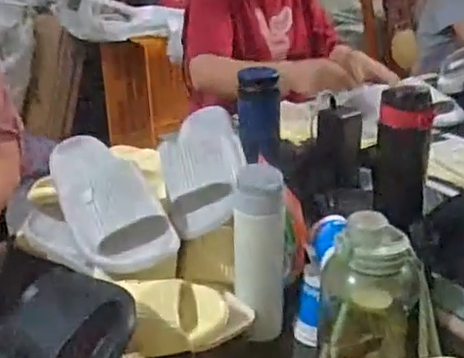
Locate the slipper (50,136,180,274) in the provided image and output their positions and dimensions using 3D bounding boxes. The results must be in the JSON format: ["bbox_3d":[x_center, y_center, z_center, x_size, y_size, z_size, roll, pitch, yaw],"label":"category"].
[{"bbox_3d":[-0.169,0.033,0.838,0.099,0.069,0.223,-24,60,-34],"label":"slipper"}]

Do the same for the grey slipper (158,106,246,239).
[{"bbox_3d":[-0.031,-0.009,0.963,0.130,0.085,0.256,-34,36,7],"label":"grey slipper"}]

